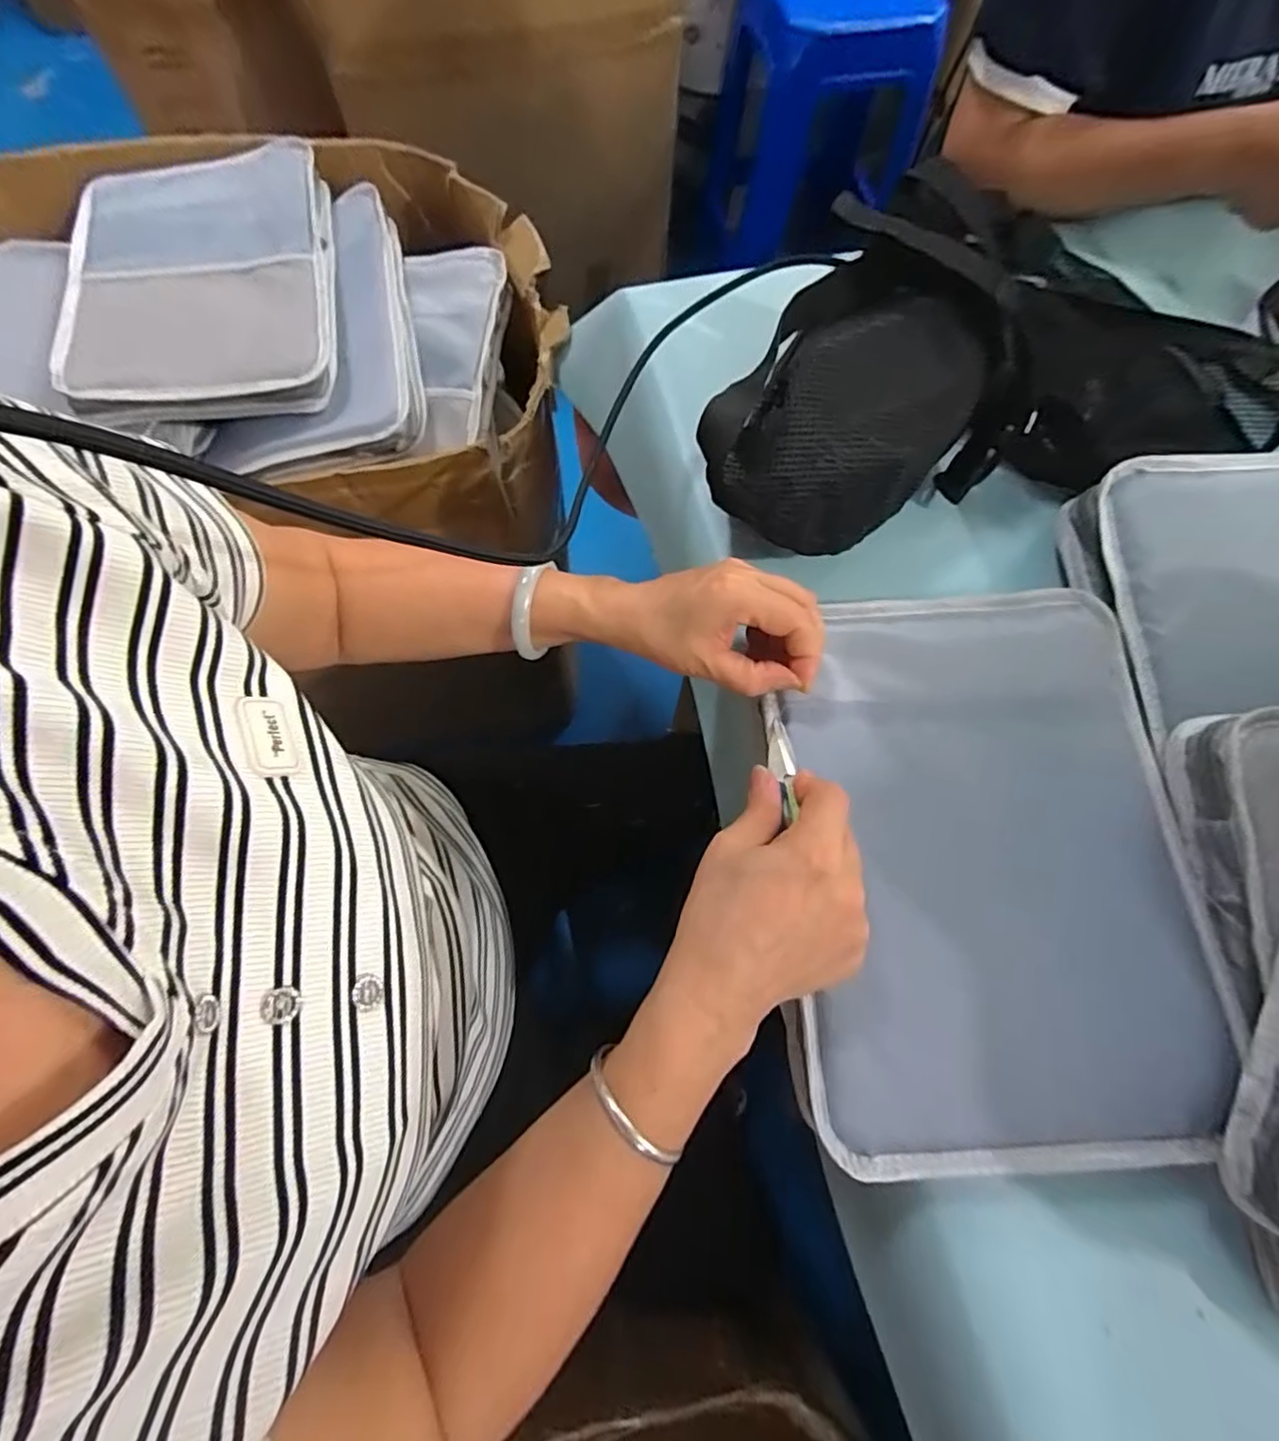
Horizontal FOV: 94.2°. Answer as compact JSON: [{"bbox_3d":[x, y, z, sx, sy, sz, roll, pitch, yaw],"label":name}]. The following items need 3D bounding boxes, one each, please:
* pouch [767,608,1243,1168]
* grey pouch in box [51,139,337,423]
[{"bbox_3d":[0.190,0.070,0.335,0.221,0.020,0.308,-1,72,-2],"label":"pouch"},{"bbox_3d":[-0.418,-0.420,0.570,0.233,0.033,0.307,-9,73,-5],"label":"grey pouch in box"}]

